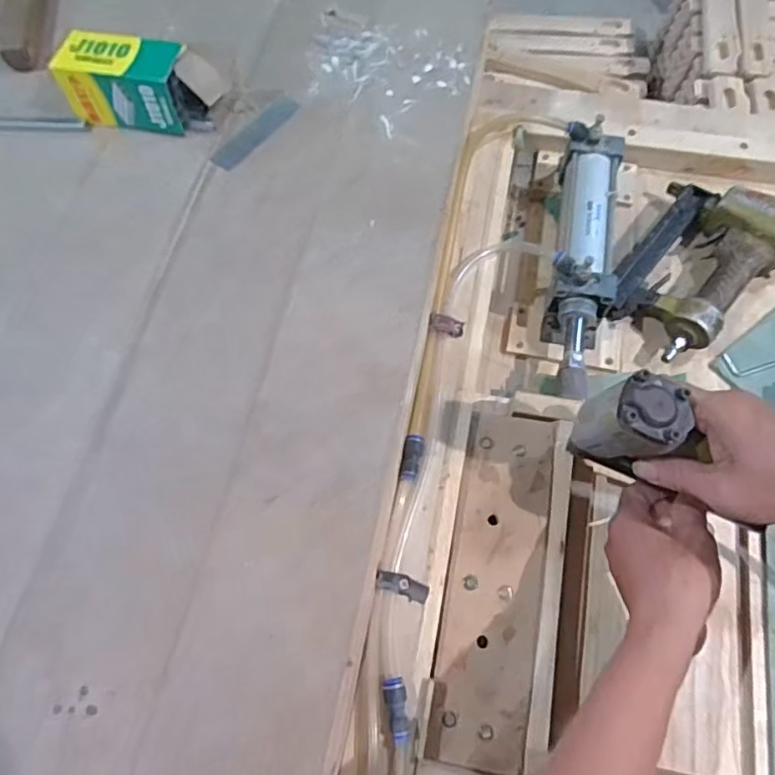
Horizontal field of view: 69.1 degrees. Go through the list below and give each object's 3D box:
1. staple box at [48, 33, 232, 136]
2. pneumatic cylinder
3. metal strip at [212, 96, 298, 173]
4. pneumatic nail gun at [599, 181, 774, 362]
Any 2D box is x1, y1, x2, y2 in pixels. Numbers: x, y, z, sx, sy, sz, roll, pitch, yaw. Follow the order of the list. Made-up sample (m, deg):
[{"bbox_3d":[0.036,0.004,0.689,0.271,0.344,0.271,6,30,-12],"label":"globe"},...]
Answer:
[{"bbox_3d":[-0.240,-0.297,0.552,0.146,0.064,0.063,7,68,6],"label":"staple box"},{"bbox_3d":[0.210,-0.139,0.605,0.065,0.077,0.319,9,68,6],"label":"pneumatic cylinder"},{"bbox_3d":[-0.133,-0.258,0.566,0.029,0.004,0.106,36,73,16],"label":"metal strip"},{"bbox_3d":[0.343,-0.144,0.626,0.225,0.054,0.153,-41,72,-14],"label":"pneumatic nail gun"}]

